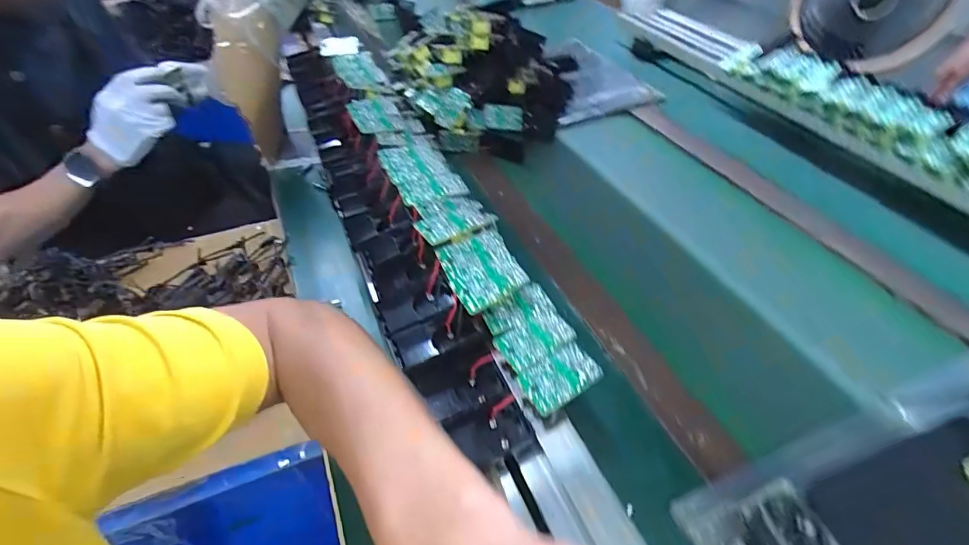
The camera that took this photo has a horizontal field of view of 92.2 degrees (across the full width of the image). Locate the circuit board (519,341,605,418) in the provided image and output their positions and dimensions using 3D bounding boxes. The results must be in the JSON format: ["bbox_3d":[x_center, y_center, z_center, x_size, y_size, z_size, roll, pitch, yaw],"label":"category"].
[{"bbox_3d":[0.060,0.083,0.374,0.062,0.009,0.039,-24,48,-22],"label":"circuit board"}]

